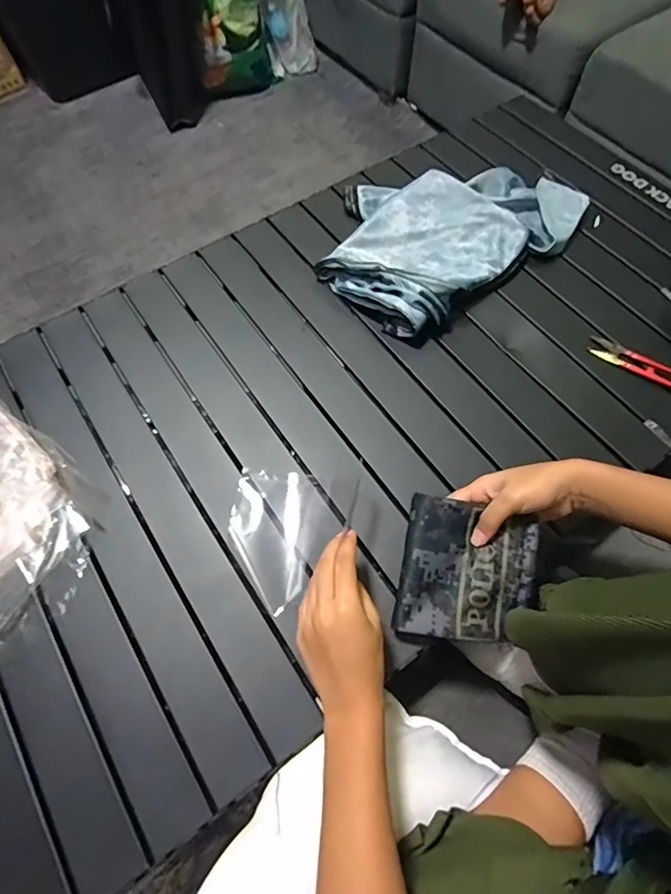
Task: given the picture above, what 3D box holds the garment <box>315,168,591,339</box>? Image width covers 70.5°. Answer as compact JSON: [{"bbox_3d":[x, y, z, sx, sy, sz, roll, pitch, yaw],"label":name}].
[{"bbox_3d":[0.142,-0.312,0.658,0.357,0.054,0.263,-34,68,-14],"label":"garment"}]

